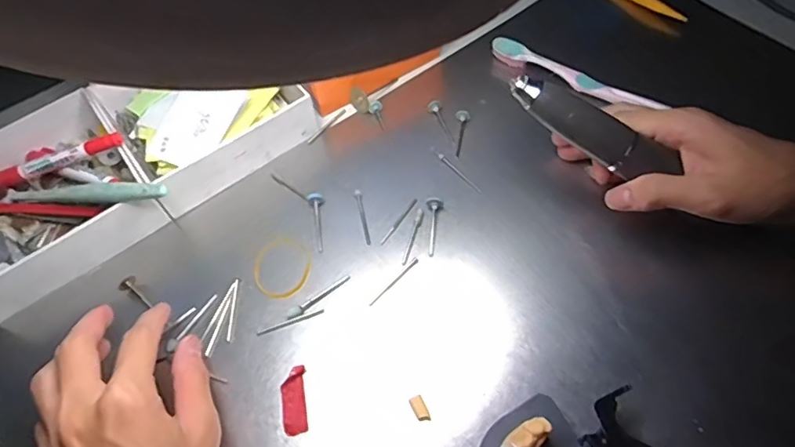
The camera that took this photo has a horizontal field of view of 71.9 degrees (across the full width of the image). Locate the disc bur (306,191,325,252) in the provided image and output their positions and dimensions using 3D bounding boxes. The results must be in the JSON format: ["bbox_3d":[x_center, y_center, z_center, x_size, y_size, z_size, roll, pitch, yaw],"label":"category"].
[{"bbox_3d":[-0.055,-0.002,0.381,0.011,0.009,0.045,-13,57,-2],"label":"disc bur"}]

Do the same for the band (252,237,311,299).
[{"bbox_3d":[-0.077,0.028,0.367,0.042,0.004,0.041,-3,57,4],"label":"band"}]

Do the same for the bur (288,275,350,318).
[{"bbox_3d":[-0.050,0.047,0.353,0.046,0.004,0.007,-31,59,-13],"label":"bur"}]

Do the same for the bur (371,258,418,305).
[{"bbox_3d":[-0.002,0.037,0.355,0.043,0.004,0.004,-40,62,-18],"label":"bur"}]

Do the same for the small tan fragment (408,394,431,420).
[{"bbox_3d":[0.013,0.104,0.309,0.008,0.004,0.015,-25,58,-10],"label":"small tan fragment"}]

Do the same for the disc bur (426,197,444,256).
[{"bbox_3d":[0.025,0.001,0.370,0.011,0.007,0.042,0,57,6],"label":"disc bur"}]

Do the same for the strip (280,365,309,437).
[{"bbox_3d":[-0.061,0.103,0.320,0.015,0.004,0.038,-10,57,0],"label":"strip"}]

